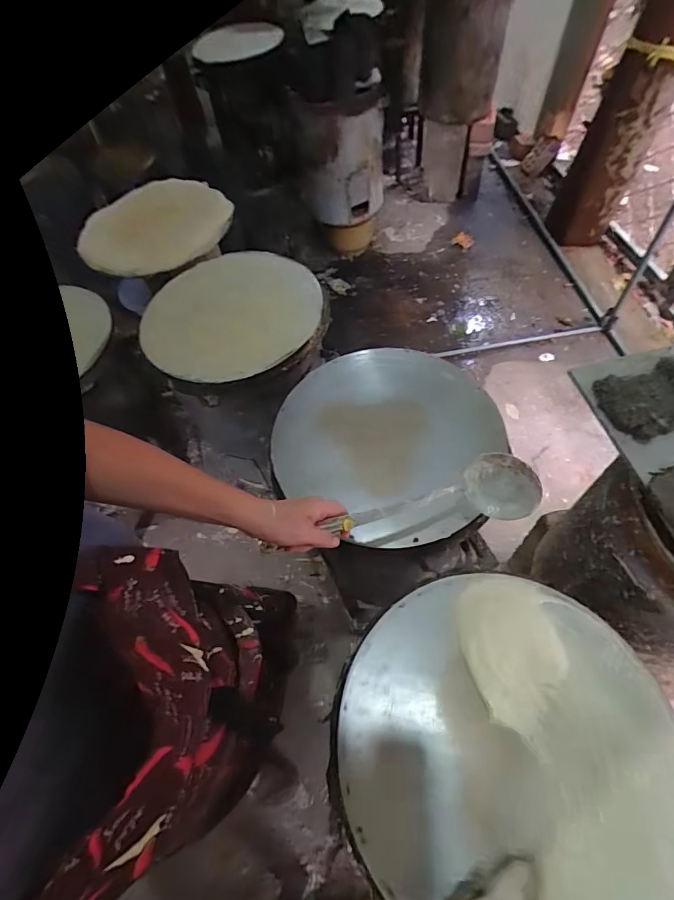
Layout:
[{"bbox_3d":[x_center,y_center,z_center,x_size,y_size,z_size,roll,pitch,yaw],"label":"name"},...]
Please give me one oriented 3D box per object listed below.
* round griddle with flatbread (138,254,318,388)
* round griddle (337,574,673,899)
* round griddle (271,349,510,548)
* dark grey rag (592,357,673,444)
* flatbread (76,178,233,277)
[{"bbox_3d":[-0.229,-0.315,0.951,0.378,0.034,0.393,-2,58,3],"label":"round griddle with flatbread"},{"bbox_3d":[0.196,0.334,0.506,0.368,0.043,0.363,-2,58,3],"label":"round griddle"},{"bbox_3d":[0.079,-0.027,0.759,0.366,0.054,0.365,-2,58,3],"label":"round griddle"},{"bbox_3d":[0.459,-0.073,0.623,0.142,0.039,0.113,-8,58,-1],"label":"dark grey rag"},{"bbox_3d":[-0.496,-0.609,1.185,0.384,0.058,0.384,-2,58,3],"label":"flatbread"}]

